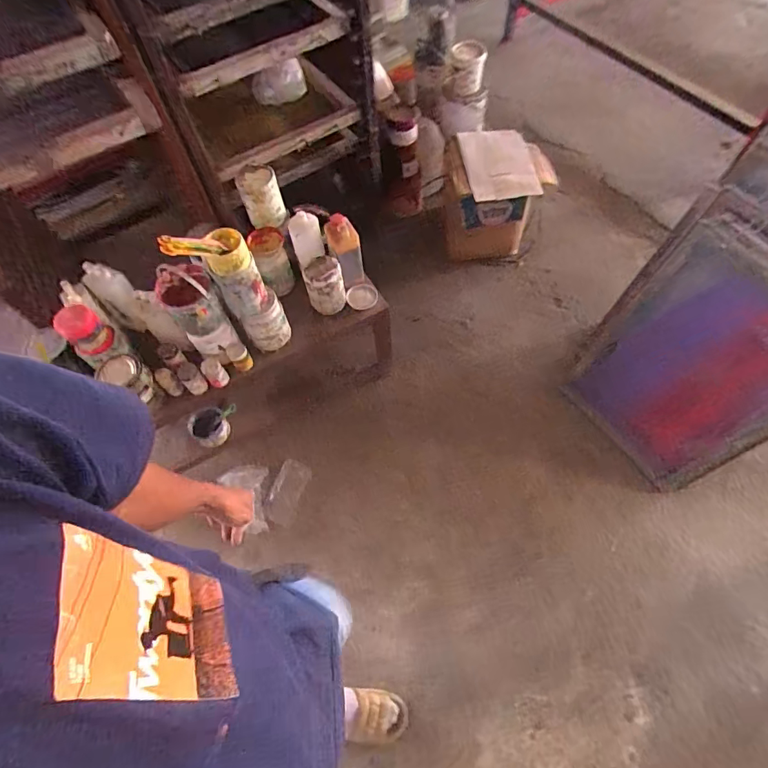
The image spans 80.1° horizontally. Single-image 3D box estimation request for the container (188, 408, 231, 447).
[{"bbox_3d":[-0.533,0.137,1.405,0.109,0.085,0.082,-40,67,-17],"label":"container"}]

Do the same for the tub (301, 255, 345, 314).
[{"bbox_3d":[-0.168,-0.280,1.283,0.113,0.158,0.111,-1,62,2],"label":"tub"}]

